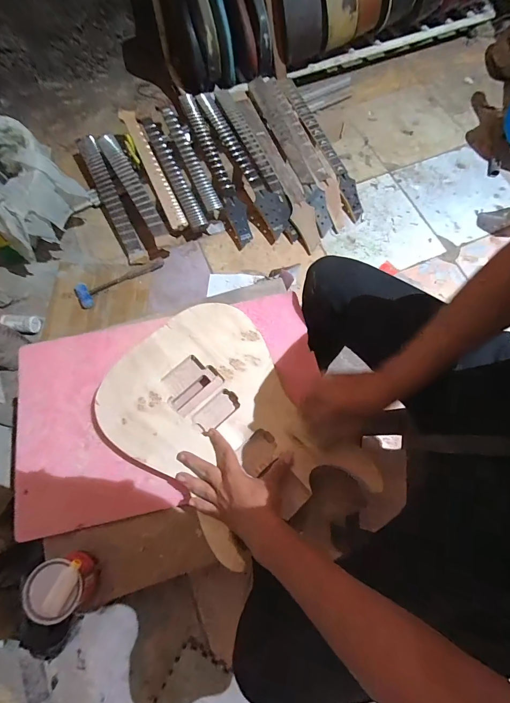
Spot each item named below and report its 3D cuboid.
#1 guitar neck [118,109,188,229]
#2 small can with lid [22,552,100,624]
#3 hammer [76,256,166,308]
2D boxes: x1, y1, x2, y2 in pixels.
[{"bbox_3d":[-0.357,-0.641,1.162,0.058,0.032,0.504,-23,80,-15],"label":"guitar neck"},{"bbox_3d":[-0.270,0.329,0.464,0.077,0.063,0.075,0,72,-1],"label":"small can with lid"},{"bbox_3d":[-0.452,-0.248,1.103,0.302,0.040,0.066,-34,76,-11],"label":"hammer"}]

